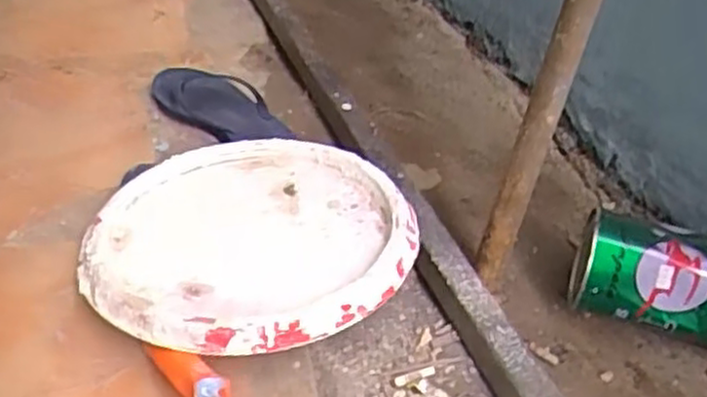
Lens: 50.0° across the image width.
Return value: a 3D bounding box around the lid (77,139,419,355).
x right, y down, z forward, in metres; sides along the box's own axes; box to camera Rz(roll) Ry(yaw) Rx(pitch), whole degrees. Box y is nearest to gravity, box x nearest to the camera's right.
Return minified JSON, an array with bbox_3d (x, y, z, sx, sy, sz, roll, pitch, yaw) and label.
[{"bbox_3d":[-0.096,0.033,0.724,0.297,0.041,0.290,3,35,-2],"label":"lid"}]

